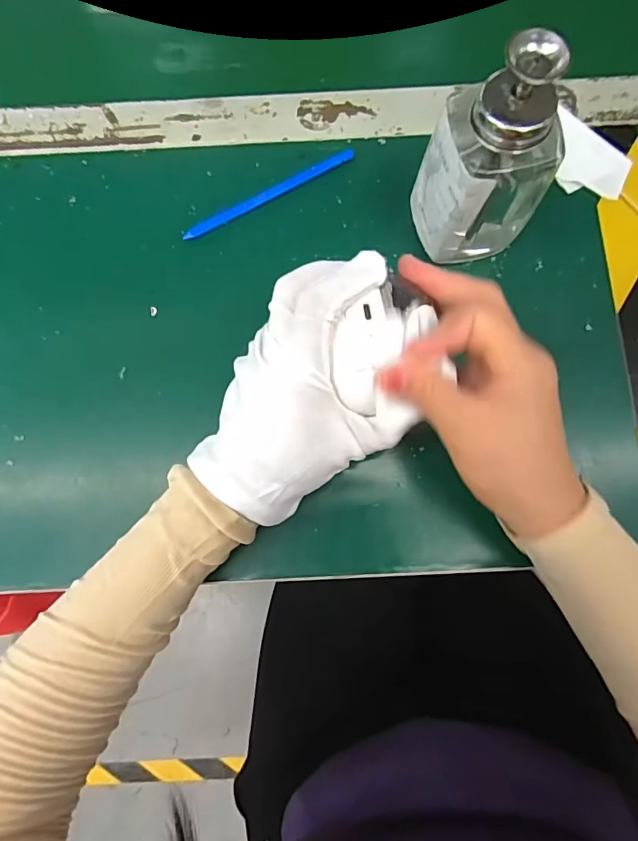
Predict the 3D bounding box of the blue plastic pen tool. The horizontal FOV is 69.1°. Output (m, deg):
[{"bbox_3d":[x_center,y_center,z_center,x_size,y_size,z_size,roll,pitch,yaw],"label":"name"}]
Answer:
[{"bbox_3d":[-0.035,-0.159,0.325,0.130,0.004,0.010,-29,80,-4],"label":"blue plastic pen tool"}]

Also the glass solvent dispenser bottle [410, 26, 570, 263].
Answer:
[{"bbox_3d":[0.094,-0.141,0.259,0.062,0.122,0.056,-24,79,-3],"label":"glass solvent dispenser bottle"}]

